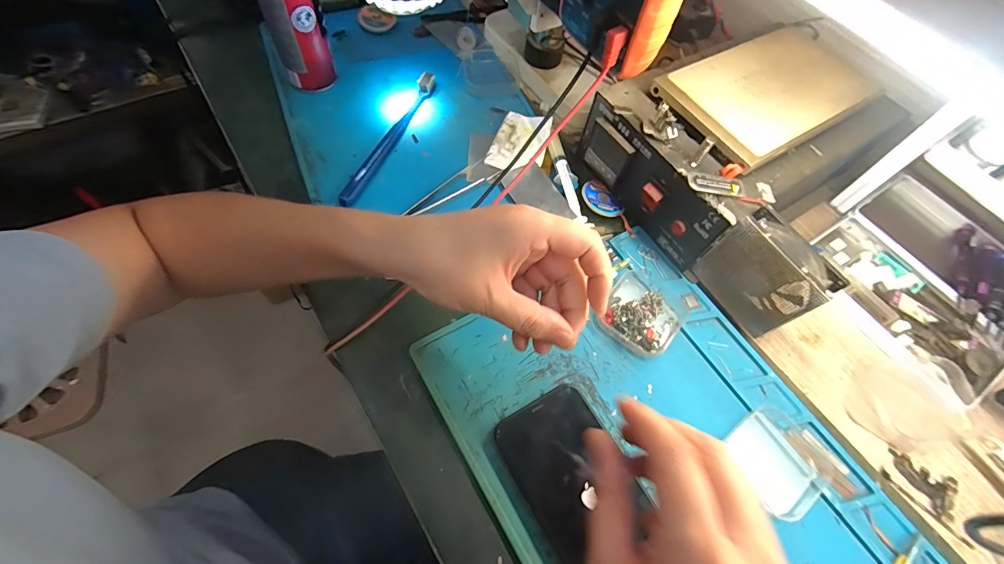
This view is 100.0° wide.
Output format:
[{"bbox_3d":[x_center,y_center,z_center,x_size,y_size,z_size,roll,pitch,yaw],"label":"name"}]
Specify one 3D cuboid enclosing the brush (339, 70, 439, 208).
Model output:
[{"bbox_3d":[-0.111,-0.149,0.425,0.015,0.018,0.181,22,64,7],"label":"brush"}]

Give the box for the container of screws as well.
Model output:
[{"bbox_3d":[0.122,0.024,0.356,0.063,0.020,0.069,39,67,15],"label":"container of screws"}]

